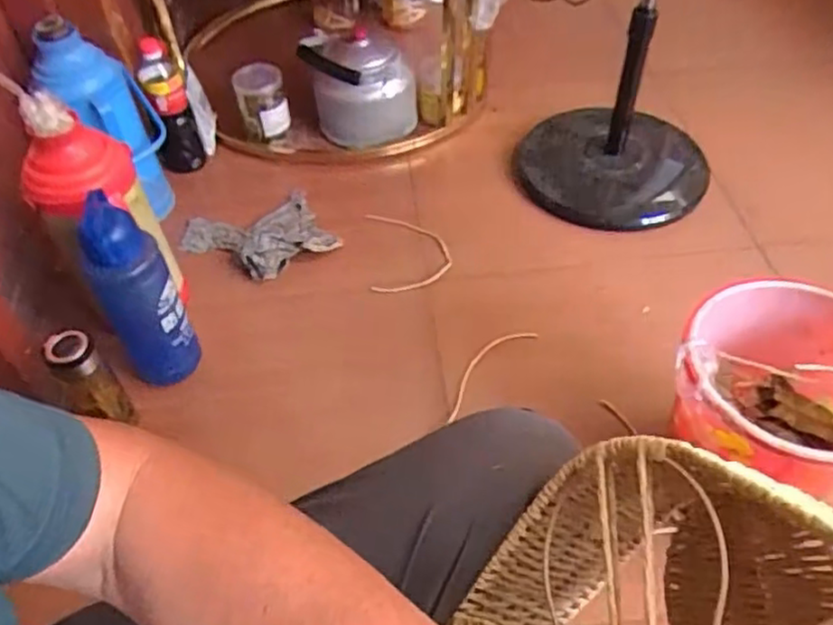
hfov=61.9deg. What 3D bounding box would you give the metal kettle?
[{"bbox_3d":[-0.113,-0.461,1.373,0.195,0.211,0.173,-12,46,-8],"label":"metal kettle"}]

